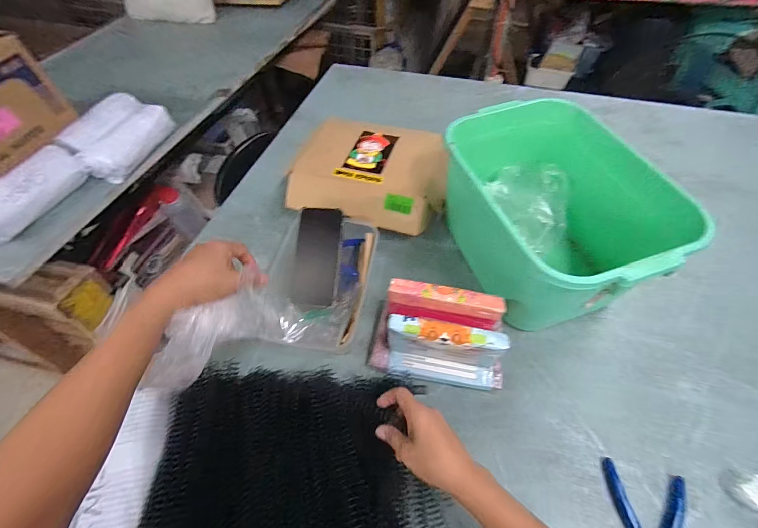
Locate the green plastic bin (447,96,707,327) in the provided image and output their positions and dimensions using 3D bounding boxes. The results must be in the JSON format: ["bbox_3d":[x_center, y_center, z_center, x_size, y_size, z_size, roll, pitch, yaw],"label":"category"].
[{"bbox_3d":[0.257,-0.072,0.528,0.228,0.187,0.331,-10,57,-3],"label":"green plastic bin"}]

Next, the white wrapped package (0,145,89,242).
[{"bbox_3d":[-0.916,-0.188,0.875,0.086,0.085,0.274,29,63,20],"label":"white wrapped package"}]

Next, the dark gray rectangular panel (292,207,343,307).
[{"bbox_3d":[-0.104,-0.013,0.558,0.068,0.009,0.161,6,84,4],"label":"dark gray rectangular panel"}]

